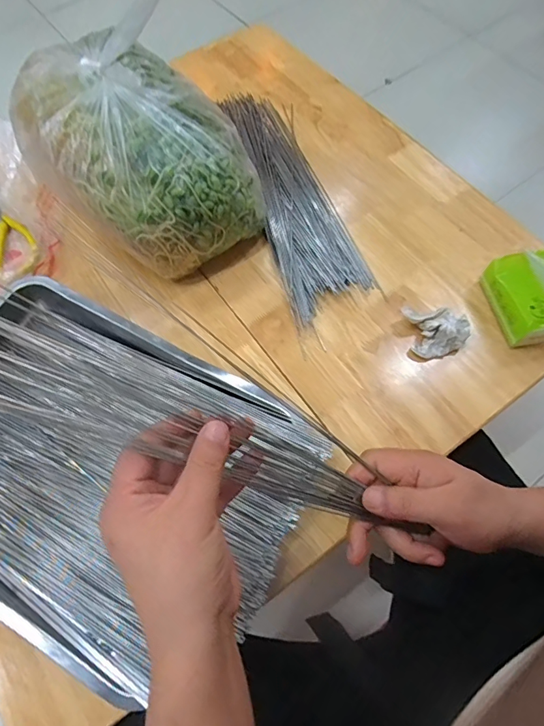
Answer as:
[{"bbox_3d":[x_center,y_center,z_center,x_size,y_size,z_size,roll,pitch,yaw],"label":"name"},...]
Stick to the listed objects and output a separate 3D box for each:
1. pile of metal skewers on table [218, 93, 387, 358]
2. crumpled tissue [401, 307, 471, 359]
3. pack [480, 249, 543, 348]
[{"bbox_3d":[0.029,-0.238,0.614,0.110,0.022,0.447,-14,66,-6],"label":"pile of metal skewers on table"},{"bbox_3d":[0.196,-0.040,0.512,0.070,0.033,0.061,-9,65,-3],"label":"crumpled tissue"},{"bbox_3d":[0.307,-0.076,0.506,0.090,0.068,0.101,-6,65,-2],"label":"pack"}]

